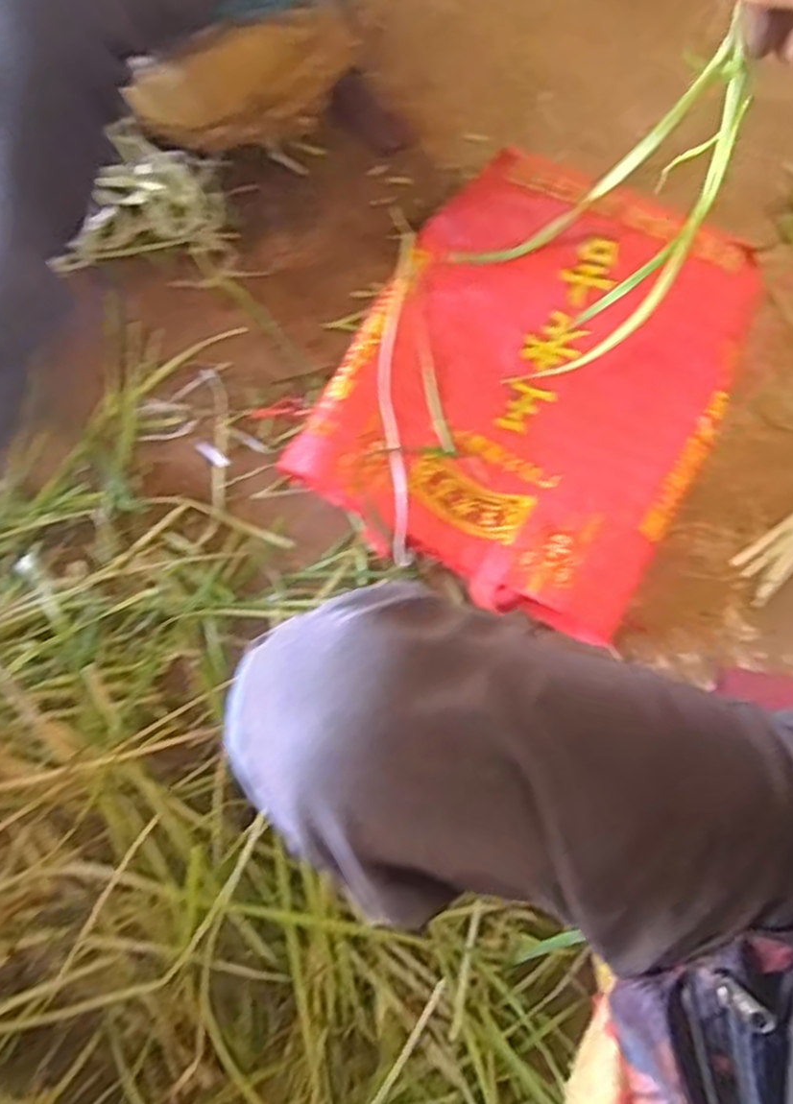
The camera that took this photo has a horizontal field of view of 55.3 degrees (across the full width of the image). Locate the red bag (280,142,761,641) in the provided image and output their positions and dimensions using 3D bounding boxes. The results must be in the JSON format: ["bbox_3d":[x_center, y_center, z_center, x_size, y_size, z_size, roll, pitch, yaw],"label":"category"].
[{"bbox_3d":[0.122,-0.159,0.727,0.351,0.124,0.387,24,77,10],"label":"red bag"}]

